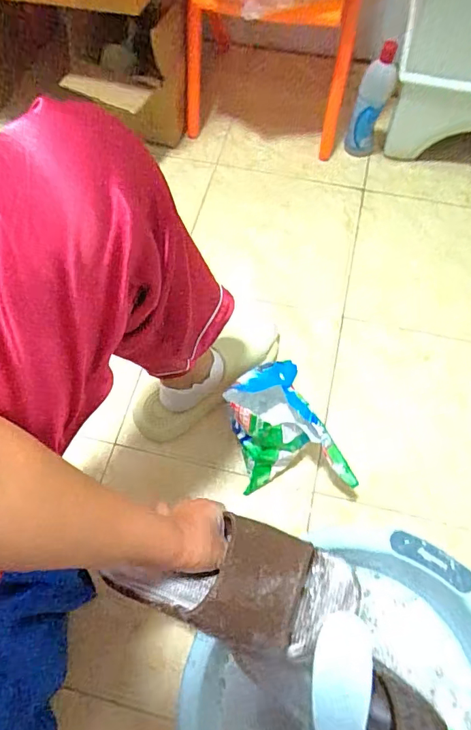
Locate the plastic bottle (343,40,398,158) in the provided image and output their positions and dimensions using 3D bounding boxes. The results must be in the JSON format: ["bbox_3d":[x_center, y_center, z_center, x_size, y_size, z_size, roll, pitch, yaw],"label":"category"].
[{"bbox_3d":[0.259,-0.495,0.885,0.064,0.193,0.078,13,66,10],"label":"plastic bottle"}]

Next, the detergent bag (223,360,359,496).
[{"bbox_3d":[0.070,0.095,0.658,0.145,0.139,0.181,-11,64,-4],"label":"detergent bag"}]

